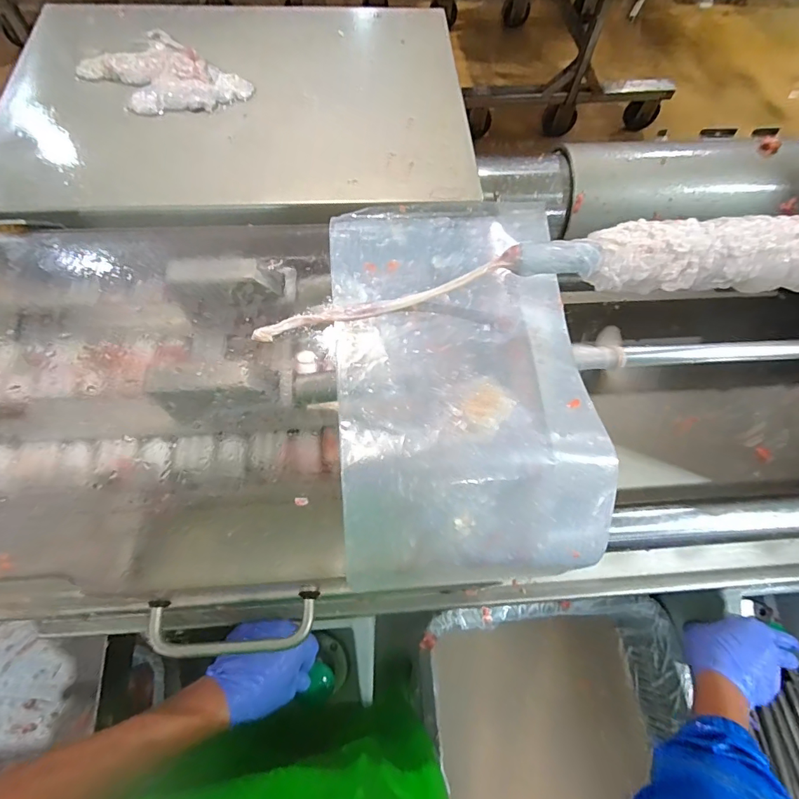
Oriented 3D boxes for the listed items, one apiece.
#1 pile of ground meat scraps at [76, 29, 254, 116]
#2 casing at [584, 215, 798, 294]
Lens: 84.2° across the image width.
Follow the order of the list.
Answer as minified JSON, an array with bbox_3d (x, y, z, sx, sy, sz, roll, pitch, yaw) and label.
[{"bbox_3d":[-0.255,-0.349,0.476,0.168,0.012,0.109,38,70,14],"label":"pile of ground meat scraps"},{"bbox_3d":[0.221,-0.097,0.292,0.189,0.038,0.041,-4,66,-4],"label":"casing"}]

